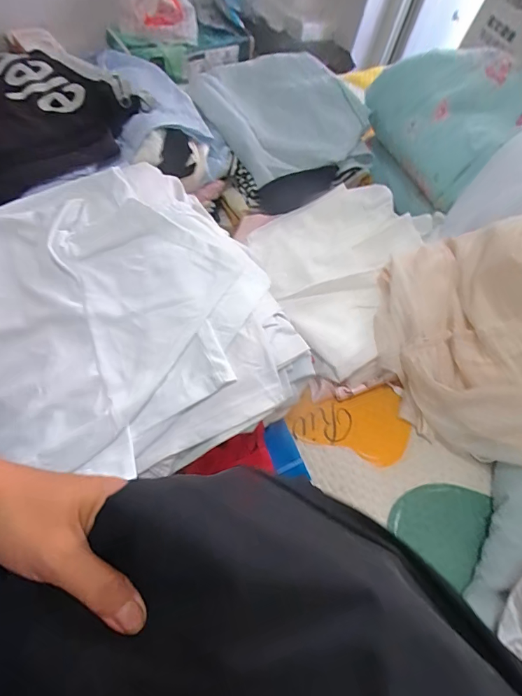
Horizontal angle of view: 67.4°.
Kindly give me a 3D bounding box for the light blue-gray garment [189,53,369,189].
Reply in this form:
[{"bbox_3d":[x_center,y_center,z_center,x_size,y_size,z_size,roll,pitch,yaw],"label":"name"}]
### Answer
[{"bbox_3d":[0.031,-0.411,0.666,0.222,0.074,0.273,-27,66,-24],"label":"light blue-gray garment"}]

